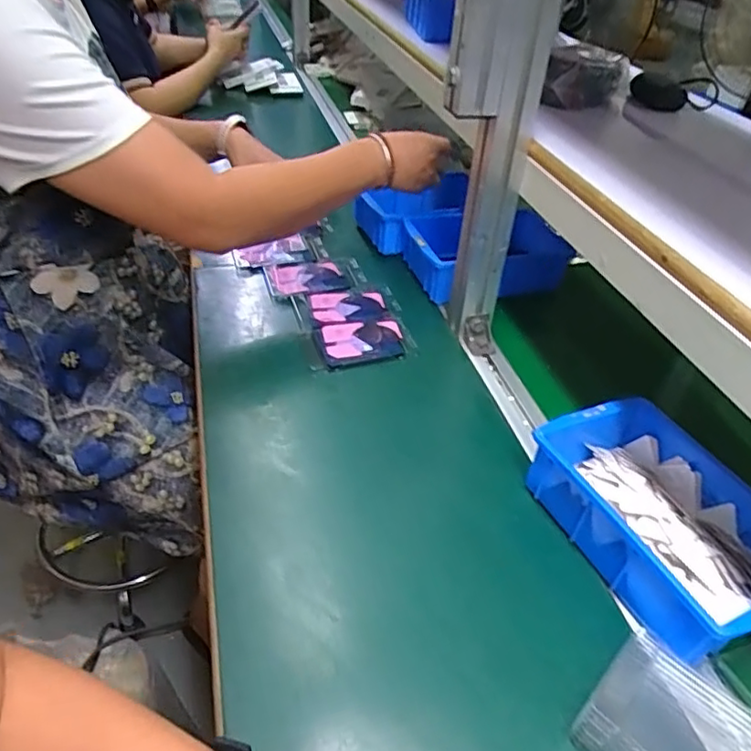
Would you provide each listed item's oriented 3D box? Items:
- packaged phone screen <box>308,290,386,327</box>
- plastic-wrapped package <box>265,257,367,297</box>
[{"bbox_3d":[-0.032,-0.084,0.729,0.094,0.006,0.057,-9,42,-17],"label":"packaged phone screen"},{"bbox_3d":[-0.077,-0.132,0.777,0.124,0.017,0.081,-6,41,-14],"label":"plastic-wrapped package"}]

